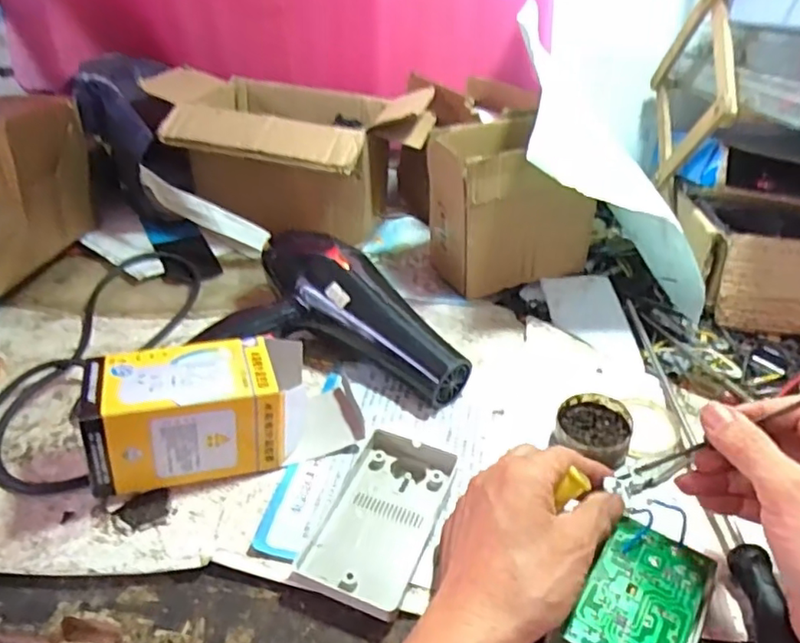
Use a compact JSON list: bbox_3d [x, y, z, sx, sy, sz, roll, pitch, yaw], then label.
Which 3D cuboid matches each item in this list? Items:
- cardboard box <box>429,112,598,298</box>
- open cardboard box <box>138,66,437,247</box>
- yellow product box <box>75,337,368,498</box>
[{"bbox_3d":[0.108,-0.112,0.620,0.150,0.148,0.095,-10,35,-21],"label":"cardboard box"},{"bbox_3d":[-0.136,-0.190,0.712,0.316,0.139,0.183,12,33,11],"label":"open cardboard box"},{"bbox_3d":[-0.116,0.060,0.425,0.178,0.072,0.073,-7,34,-18],"label":"yellow product box"}]

